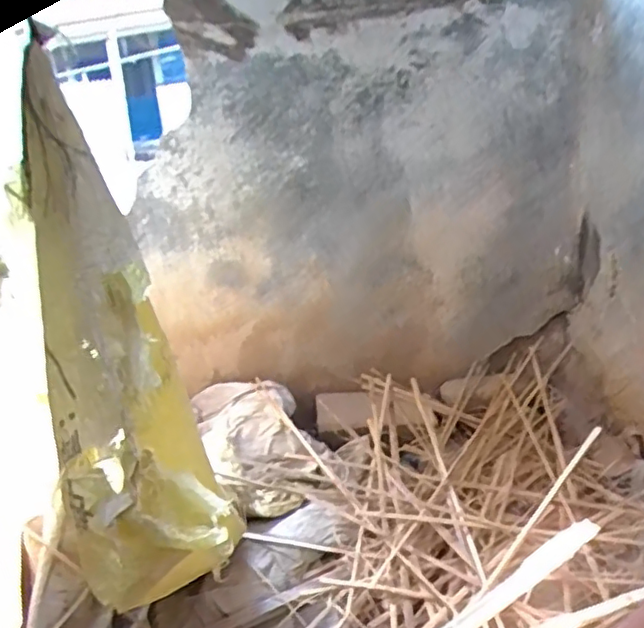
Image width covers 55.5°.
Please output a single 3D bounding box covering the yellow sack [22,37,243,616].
[{"bbox_3d":[-0.241,0.067,0.708,0.150,0.549,0.210,-13,-1,-18],"label":"yellow sack"}]

